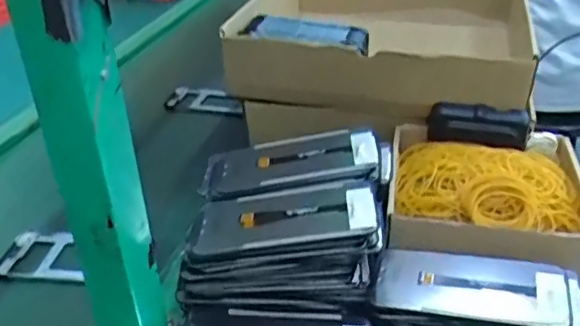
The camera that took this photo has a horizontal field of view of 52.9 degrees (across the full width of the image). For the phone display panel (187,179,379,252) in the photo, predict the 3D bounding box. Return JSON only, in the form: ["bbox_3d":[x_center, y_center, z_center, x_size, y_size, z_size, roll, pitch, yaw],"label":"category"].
[{"bbox_3d":[-0.009,0.046,0.506,0.163,0.013,0.076,-7,37,11],"label":"phone display panel"}]

